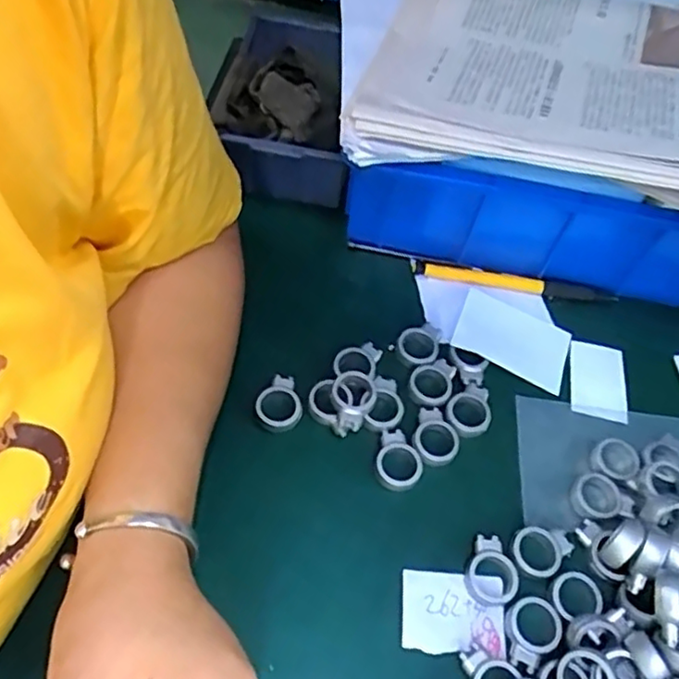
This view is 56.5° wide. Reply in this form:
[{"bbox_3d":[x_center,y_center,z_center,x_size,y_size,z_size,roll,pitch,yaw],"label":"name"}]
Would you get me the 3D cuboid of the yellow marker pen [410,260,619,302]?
[{"bbox_3d":[0.116,-0.037,0.430,0.135,0.010,0.013,11,56,2],"label":"yellow marker pen"}]

